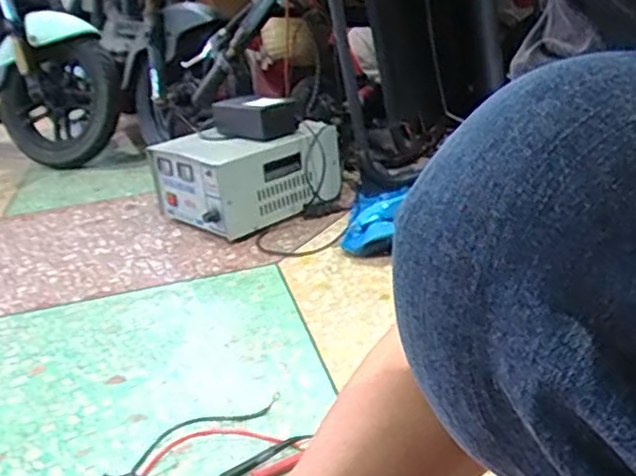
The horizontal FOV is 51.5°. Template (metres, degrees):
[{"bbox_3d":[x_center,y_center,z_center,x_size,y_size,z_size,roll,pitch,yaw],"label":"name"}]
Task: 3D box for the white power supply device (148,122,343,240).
[{"bbox_3d":[-0.126,-0.129,1.265,0.288,0.144,0.220,-22,28,-33],"label":"white power supply device"}]

